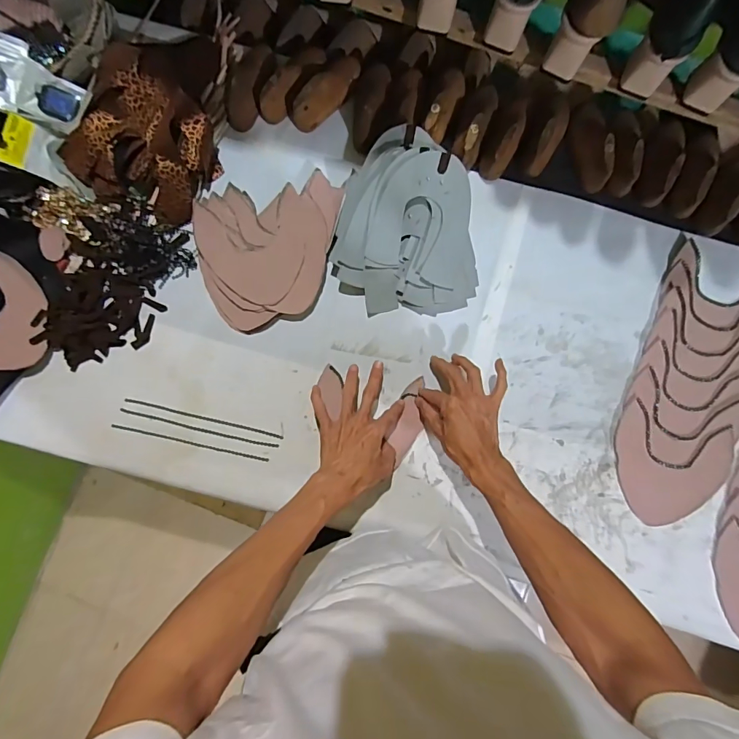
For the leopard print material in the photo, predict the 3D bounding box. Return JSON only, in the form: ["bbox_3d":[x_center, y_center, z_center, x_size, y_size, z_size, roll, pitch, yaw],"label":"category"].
[{"bbox_3d":[-0.306,-0.370,0.613,0.176,0.064,0.272,22,86,3],"label":"leopard print material"}]

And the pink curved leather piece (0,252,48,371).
[{"bbox_3d":[-0.536,-0.065,0.611,0.156,0.028,0.156,0,85,1],"label":"pink curved leather piece"}]

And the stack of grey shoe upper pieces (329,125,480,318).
[{"bbox_3d":[0.041,-0.203,0.610,0.203,0.095,0.251,-13,85,0],"label":"stack of grey shoe upper pieces"}]

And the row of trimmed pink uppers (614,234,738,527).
[{"bbox_3d":[0.477,0.023,0.629,0.164,0.009,0.402,19,86,3],"label":"row of trimmed pink uppers"}]

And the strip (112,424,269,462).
[{"bbox_3d":[-0.263,0.109,0.626,0.233,0.011,0.006,12,86,2],"label":"strip"}]

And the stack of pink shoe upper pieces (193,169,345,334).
[{"bbox_3d":[-0.146,-0.175,0.634,0.209,0.028,0.209,-6,85,1],"label":"stack of pink shoe upper pieces"}]

